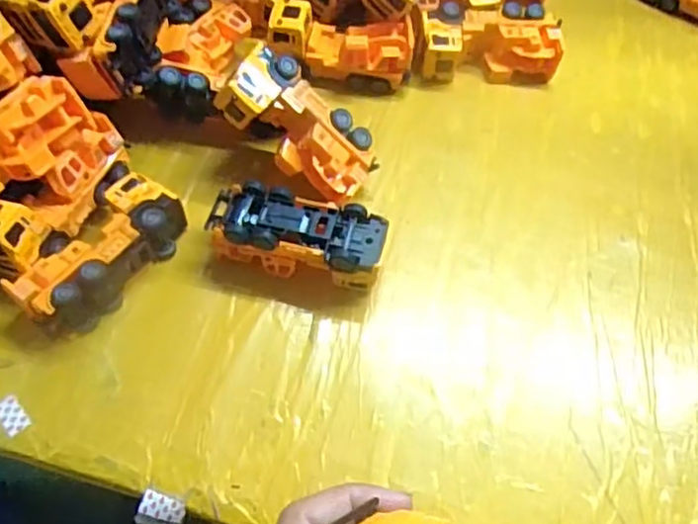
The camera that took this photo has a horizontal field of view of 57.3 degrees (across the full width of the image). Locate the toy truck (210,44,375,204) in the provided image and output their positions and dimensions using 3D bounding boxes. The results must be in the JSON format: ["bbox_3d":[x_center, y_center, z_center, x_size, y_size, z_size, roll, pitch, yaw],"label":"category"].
[{"bbox_3d":[-0.030,-0.083,0.398,0.101,0.031,0.042,41,61,-19],"label":"toy truck"}]

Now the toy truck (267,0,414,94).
[{"bbox_3d":[-0.005,-0.153,0.463,0.100,0.045,0.040,10,60,2],"label":"toy truck"}]

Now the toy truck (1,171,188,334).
[{"bbox_3d":[-0.144,-0.004,0.373,0.046,0.037,0.102,30,63,12],"label":"toy truck"}]

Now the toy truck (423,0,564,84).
[{"bbox_3d":[0.104,-0.166,0.481,0.105,0.039,0.052,-1,61,-5],"label":"toy truck"}]

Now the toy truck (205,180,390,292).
[{"bbox_3d":[-0.031,-0.013,0.385,0.102,0.040,0.039,14,61,4],"label":"toy truck"}]

